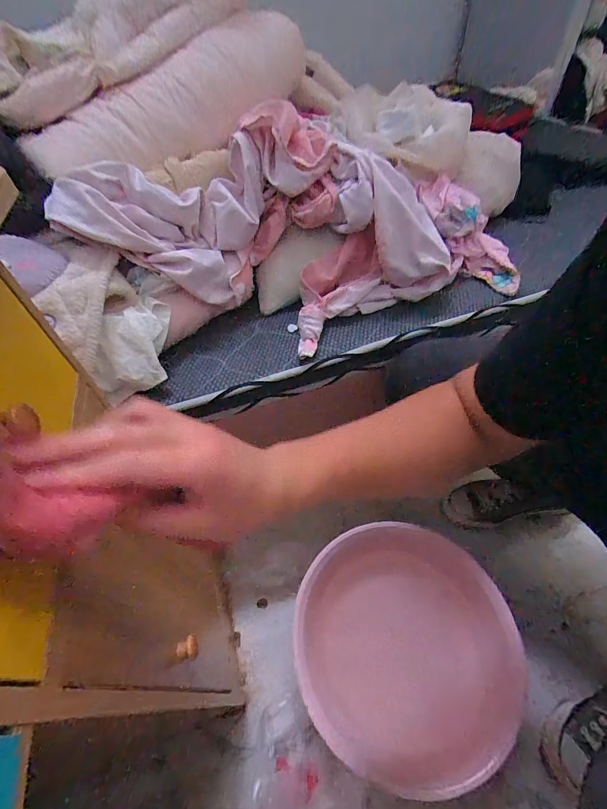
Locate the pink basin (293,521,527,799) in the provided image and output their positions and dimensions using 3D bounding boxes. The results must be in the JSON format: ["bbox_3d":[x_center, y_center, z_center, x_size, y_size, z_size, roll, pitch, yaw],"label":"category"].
[{"bbox_3d":[0.195,0.419,0.639,0.399,0.091,0.393,-3,51,3],"label":"pink basin"}]

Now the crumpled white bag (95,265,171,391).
[{"bbox_3d":[-0.265,-0.125,0.553,0.083,0.069,0.200,5,74,9],"label":"crumpled white bag"}]

